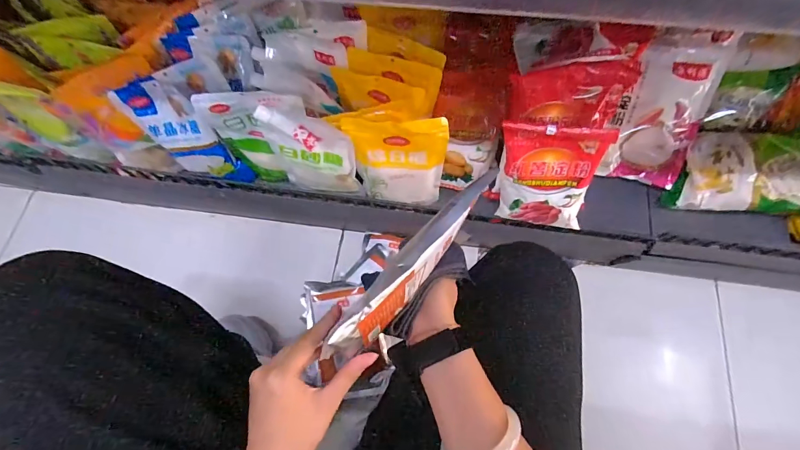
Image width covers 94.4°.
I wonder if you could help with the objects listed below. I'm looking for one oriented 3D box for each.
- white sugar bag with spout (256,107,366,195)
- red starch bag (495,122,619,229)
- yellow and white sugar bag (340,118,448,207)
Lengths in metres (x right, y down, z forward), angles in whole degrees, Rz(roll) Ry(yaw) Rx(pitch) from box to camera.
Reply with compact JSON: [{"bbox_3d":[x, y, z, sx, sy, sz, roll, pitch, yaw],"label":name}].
[{"bbox_3d":[-0.132,-0.106,0.587,0.130,0.188,0.036,14,71,8],"label":"white sugar bag with spout"},{"bbox_3d":[0.212,-0.066,0.546,0.139,0.182,0.049,16,39,14],"label":"red starch bag"},{"bbox_3d":[-0.001,-0.091,0.568,0.135,0.178,0.042,2,70,4],"label":"yellow and white sugar bag"}]

